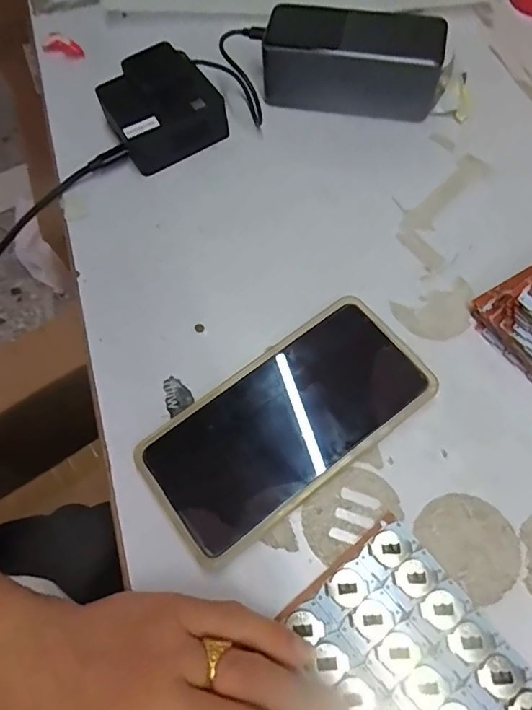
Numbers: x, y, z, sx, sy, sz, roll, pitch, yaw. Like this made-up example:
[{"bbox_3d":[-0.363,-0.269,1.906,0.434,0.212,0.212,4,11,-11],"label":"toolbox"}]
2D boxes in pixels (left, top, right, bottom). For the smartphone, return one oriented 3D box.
[{"bbox_3d":[0.012,0.039,0.287,0.165,0.013,0.081,-36,69,-13],"label":"smartphone"}]

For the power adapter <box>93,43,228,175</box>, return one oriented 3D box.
[{"bbox_3d":[-0.079,-0.187,0.369,0.077,0.039,0.074,-28,68,-10],"label":"power adapter"}]

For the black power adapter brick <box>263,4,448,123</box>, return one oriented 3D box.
[{"bbox_3d":[0.065,-0.220,0.373,0.131,0.048,0.056,5,66,5],"label":"black power adapter brick"}]

